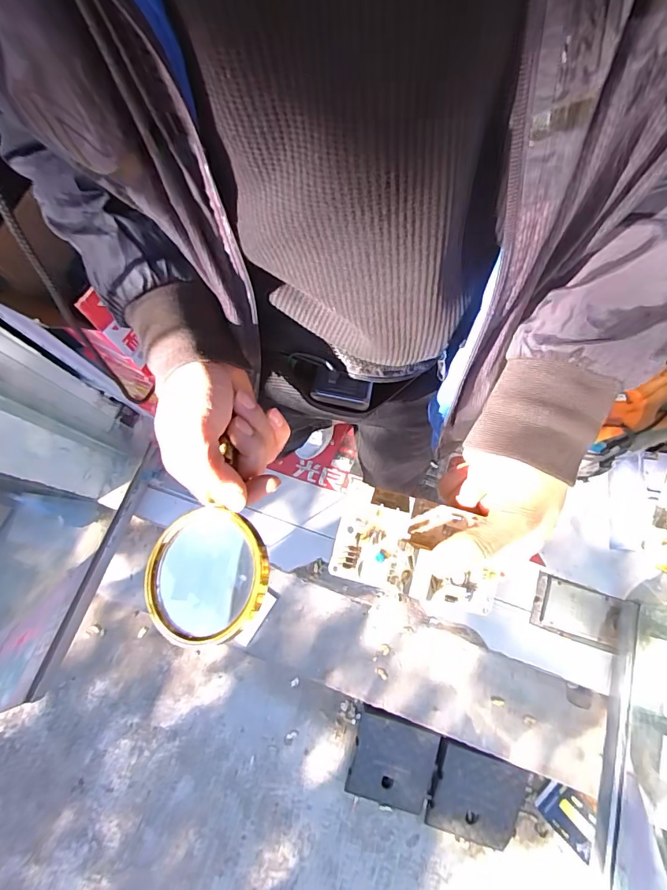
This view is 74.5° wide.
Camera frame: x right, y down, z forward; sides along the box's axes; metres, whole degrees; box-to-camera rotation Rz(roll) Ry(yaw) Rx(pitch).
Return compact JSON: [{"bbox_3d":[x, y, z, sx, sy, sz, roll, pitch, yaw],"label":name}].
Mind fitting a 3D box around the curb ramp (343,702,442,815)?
[{"bbox_3d":[0.188,1.012,1.404,0.253,0.122,0.278,14,76,8],"label":"curb ramp"}]

